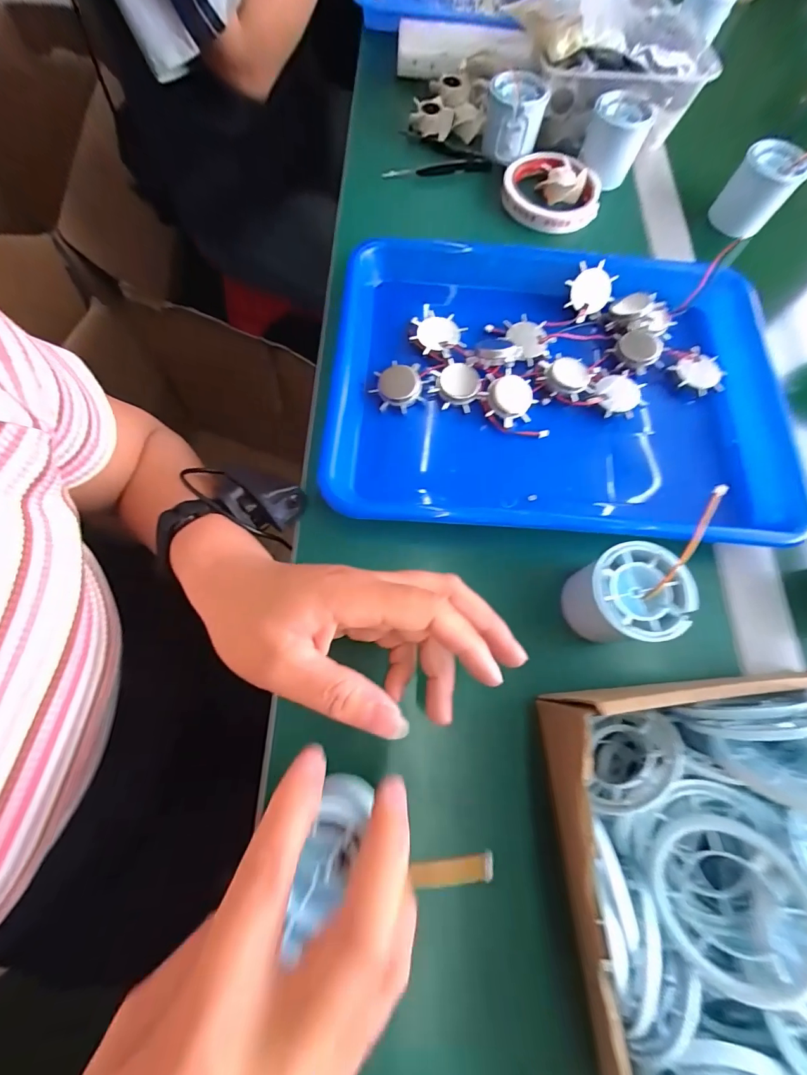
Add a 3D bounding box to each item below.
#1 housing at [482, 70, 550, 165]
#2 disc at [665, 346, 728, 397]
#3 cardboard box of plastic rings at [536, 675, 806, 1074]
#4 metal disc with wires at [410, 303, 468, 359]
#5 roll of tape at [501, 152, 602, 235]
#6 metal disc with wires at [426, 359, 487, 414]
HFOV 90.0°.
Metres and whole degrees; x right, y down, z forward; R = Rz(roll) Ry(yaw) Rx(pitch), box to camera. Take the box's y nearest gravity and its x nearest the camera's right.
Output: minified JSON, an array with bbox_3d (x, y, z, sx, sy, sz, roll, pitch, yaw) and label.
[{"bbox_3d":[0.108,-0.406,0.389,0.054,0.039,0.053,7,71,-2],"label":"housing"},{"bbox_3d":[0.235,-0.133,0.322,0.041,0.007,0.041,1,72,-4],"label":"disc"},{"bbox_3d":[0.175,0.165,0.178,0.216,0.074,0.197,-3,72,-5],"label":"cardboard box of plastic rings"},{"bbox_3d":[0.028,-0.163,0.320,0.043,0.009,0.038,14,71,1],"label":"metal disc with wires"},{"bbox_3d":[0.142,-0.337,0.393,0.090,0.019,0.092,0,72,0],"label":"roll of tape"},{"bbox_3d":[0.042,-0.115,0.308,0.041,0.011,0.035,14,71,1],"label":"metal disc with wires"}]

